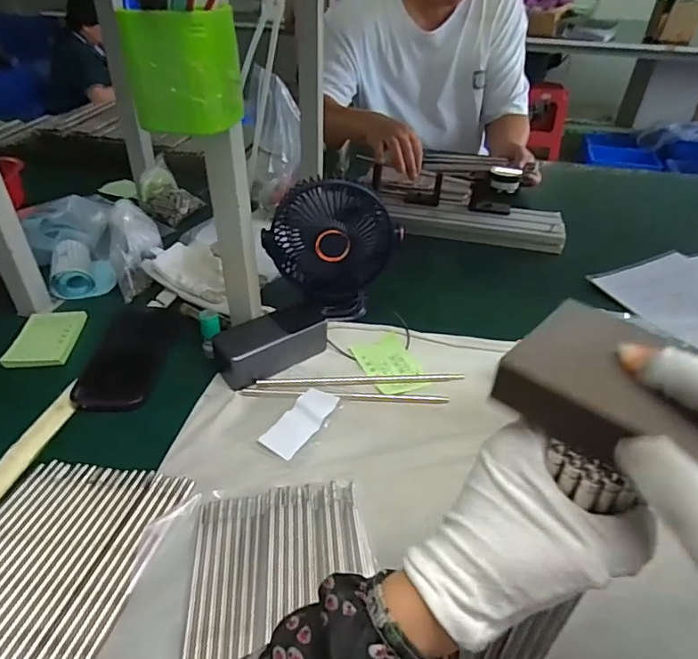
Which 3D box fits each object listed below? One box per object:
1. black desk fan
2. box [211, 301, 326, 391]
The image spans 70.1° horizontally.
[{"bbox_3d":[-0.023,-0.092,0.622,0.142,0.176,0.085,-17,42,-23],"label":"black desk fan"},{"bbox_3d":[-0.089,0.012,0.585,0.135,0.047,0.056,-23,45,-29],"label":"box"}]

